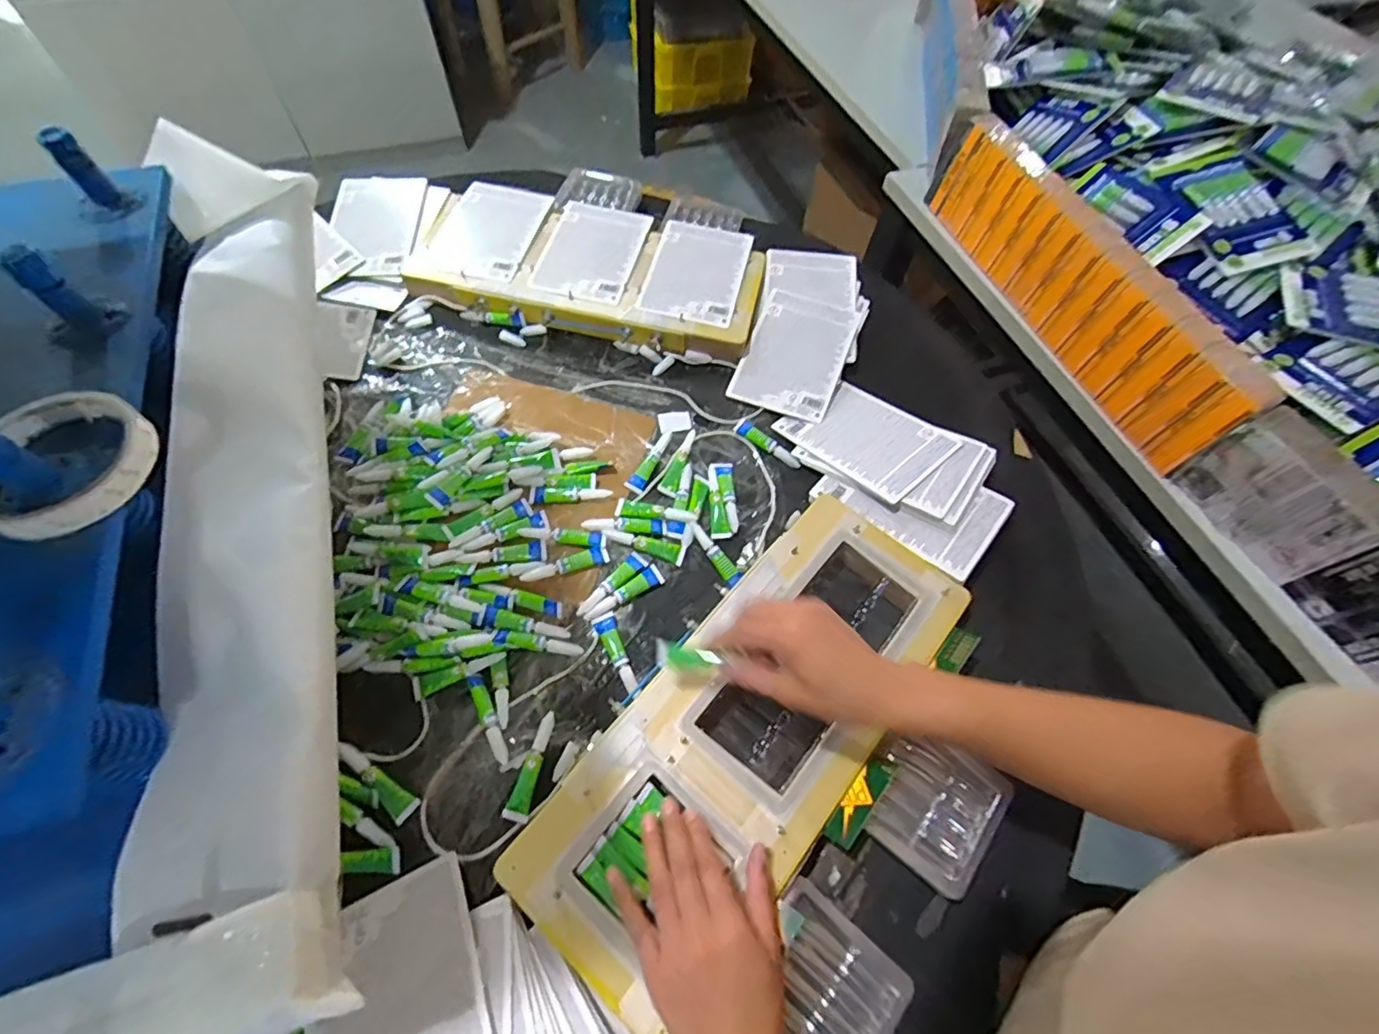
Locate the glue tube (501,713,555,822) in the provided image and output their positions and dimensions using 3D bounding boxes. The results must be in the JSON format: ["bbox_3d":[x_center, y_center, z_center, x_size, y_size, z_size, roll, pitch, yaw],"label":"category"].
[{"bbox_3d":[-0.128,0.203,0.481,0.018,0.010,0.084,13,61,5],"label":"glue tube"}]

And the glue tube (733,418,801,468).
[{"bbox_3d":[0.086,-0.083,0.647,0.086,0.009,0.020,37,65,17],"label":"glue tube"}]

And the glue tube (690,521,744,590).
[{"bbox_3d":[0.024,0.036,0.580,0.018,0.018,0.071,-36,68,-20],"label":"glue tube"}]

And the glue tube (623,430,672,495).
[{"bbox_3d":[-0.039,-0.062,0.630,0.021,0.007,0.086,28,63,13],"label":"glue tube"}]

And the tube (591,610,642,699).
[{"bbox_3d":[-0.064,0.124,0.530,0.021,0.009,0.078,-22,64,-14],"label":"tube"}]

